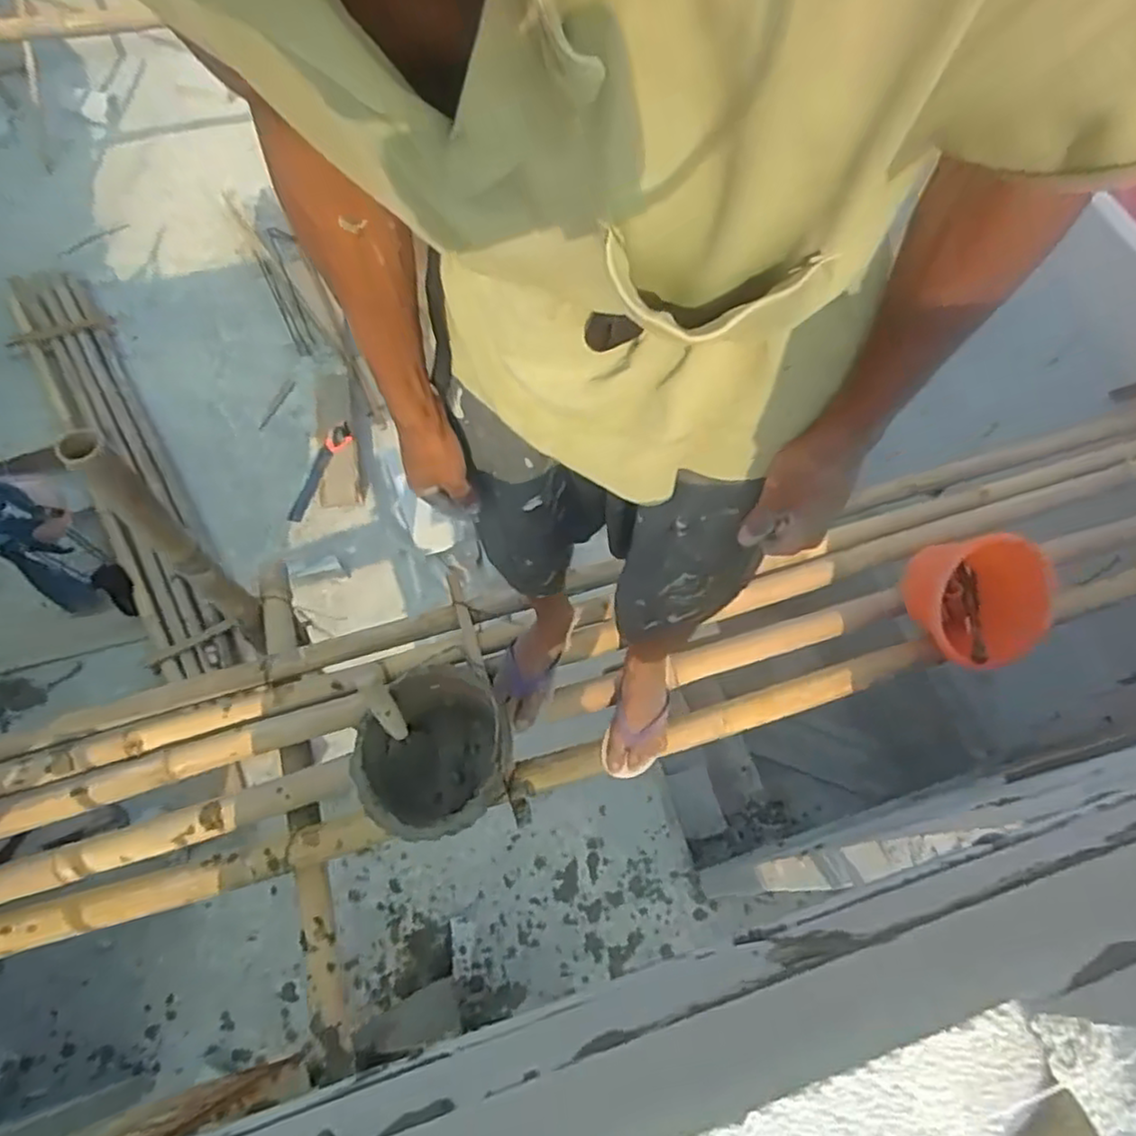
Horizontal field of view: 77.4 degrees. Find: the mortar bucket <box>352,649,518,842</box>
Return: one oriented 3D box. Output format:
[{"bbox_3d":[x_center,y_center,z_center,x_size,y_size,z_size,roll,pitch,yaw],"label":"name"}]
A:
[{"bbox_3d":[-0.211,0.293,1.133,0.228,0.179,0.270,16,64,6],"label":"mortar bucket"}]

